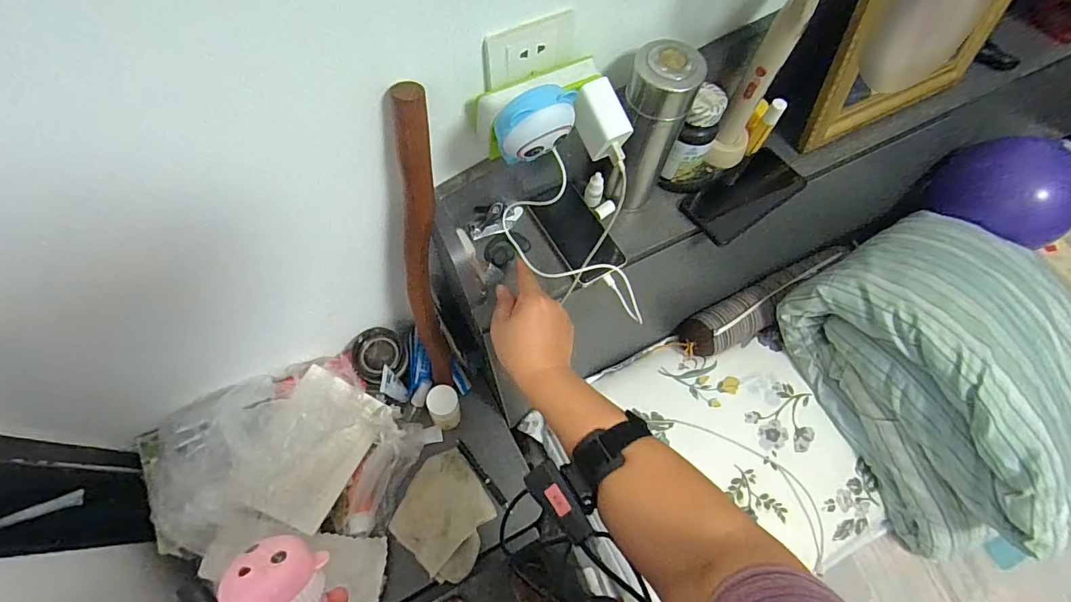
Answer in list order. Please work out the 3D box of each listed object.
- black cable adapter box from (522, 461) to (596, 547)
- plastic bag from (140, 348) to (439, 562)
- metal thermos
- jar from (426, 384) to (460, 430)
[{"bbox_3d":[0.021,0.165,0.385,0.028,0.015,0.065,-33,73,-16],"label":"black cable adapter box"},{"bbox_3d":[-0.351,0.199,0.659,0.384,0.140,0.246,-2,67,-4],"label":"plastic bag"},{"bbox_3d":[0.124,-0.187,0.523,0.069,0.192,0.056,20,67,5],"label":"metal thermos"},{"bbox_3d":[-0.138,0.165,0.724,0.044,0.117,0.047,1,67,-3],"label":"jar"}]

